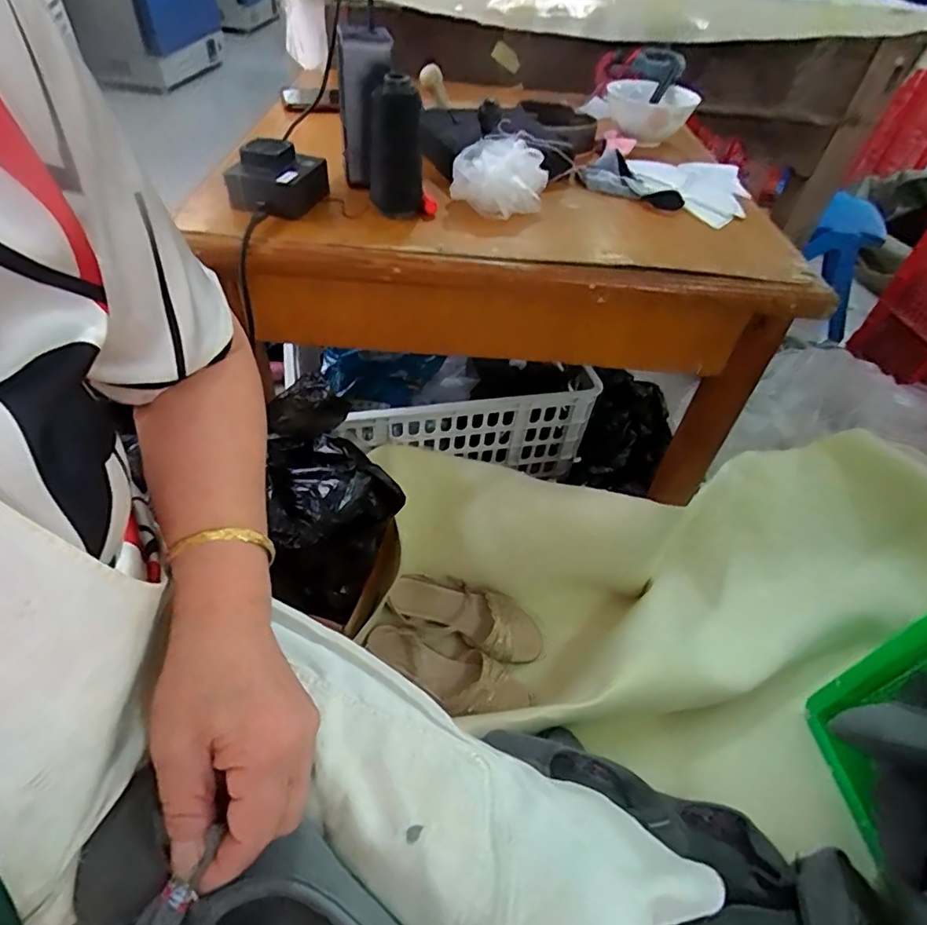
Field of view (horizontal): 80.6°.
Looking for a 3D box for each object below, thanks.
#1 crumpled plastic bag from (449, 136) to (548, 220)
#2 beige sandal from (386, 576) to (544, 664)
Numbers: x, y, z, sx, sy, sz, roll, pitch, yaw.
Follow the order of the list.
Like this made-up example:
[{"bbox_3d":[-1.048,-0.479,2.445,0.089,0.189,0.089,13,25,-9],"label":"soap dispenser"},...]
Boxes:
[{"bbox_3d":[0.035,-0.289,0.552,0.095,0.049,0.074,9,47,2],"label":"crumpled plastic bag"},{"bbox_3d":[0.005,0.233,0.828,0.237,0.049,0.090,19,48,11],"label":"beige sandal"}]

